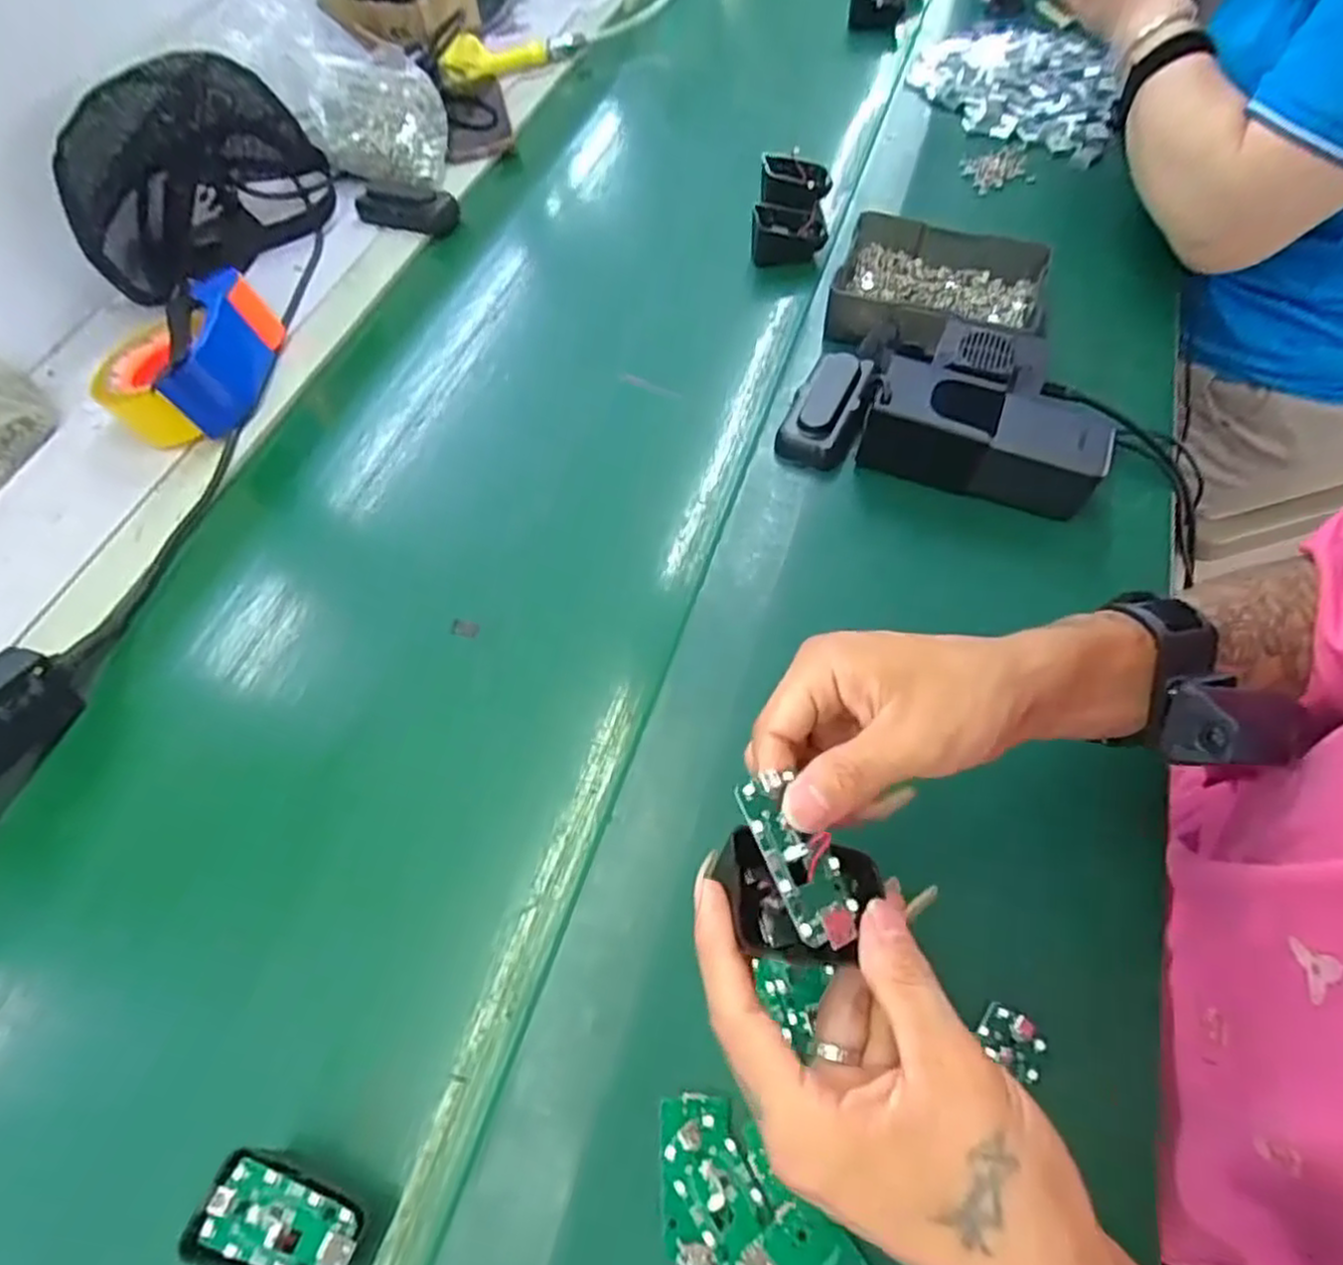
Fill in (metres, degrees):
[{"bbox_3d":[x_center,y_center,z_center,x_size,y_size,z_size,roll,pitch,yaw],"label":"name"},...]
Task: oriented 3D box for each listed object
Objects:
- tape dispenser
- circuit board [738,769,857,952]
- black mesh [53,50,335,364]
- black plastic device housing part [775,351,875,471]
[{"bbox_3d":[-0.412,-0.223,0.607,0.096,0.076,0.146,8,62,8],"label":"tape dispenser"},{"bbox_3d":[0.048,0.081,0.260,0.030,0.011,0.063,-12,68,-37],"label":"circuit board"},{"bbox_3d":[-0.453,-0.439,0.687,0.165,0.153,0.216,1,61,4],"label":"black mesh"},{"bbox_3d":[0.121,-0.172,0.546,0.056,0.032,0.100,17,64,12],"label":"black plastic device housing part"}]

